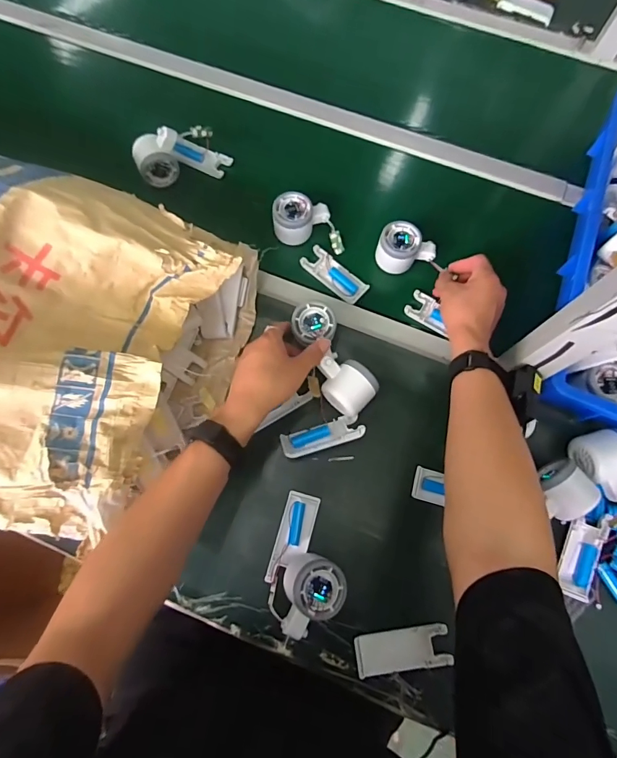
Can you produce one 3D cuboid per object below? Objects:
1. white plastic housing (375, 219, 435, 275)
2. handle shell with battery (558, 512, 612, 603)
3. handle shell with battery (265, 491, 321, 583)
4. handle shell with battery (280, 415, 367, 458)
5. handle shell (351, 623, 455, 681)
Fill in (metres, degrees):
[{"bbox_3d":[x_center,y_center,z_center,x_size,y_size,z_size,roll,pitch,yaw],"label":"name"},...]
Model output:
[{"bbox_3d":[0.140,-0.185,0.591,0.079,0.049,0.051,23,73,6],"label":"white plastic housing"},{"bbox_3d":[0.324,0.207,0.480,0.038,0.016,0.101,18,86,5],"label":"handle shell with battery"},{"bbox_3d":[-0.017,0.188,0.487,0.040,0.018,0.101,15,73,3],"label":"handle shell with battery"},{"bbox_3d":[0.018,0.073,0.516,0.102,0.018,0.040,-17,44,-7],"label":"handle shell with battery"},{"bbox_3d":[0.104,0.305,0.460,0.103,0.012,0.042,-7,73,-4],"label":"handle shell"}]

